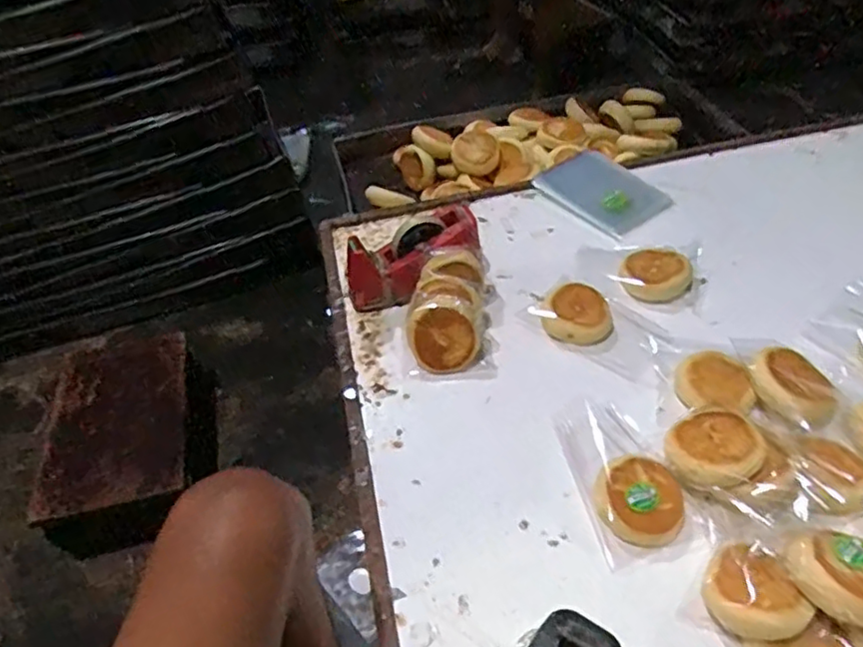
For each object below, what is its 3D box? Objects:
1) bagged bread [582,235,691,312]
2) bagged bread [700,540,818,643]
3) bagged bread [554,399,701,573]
[{"bbox_3d":[0.353,-0.068,0.961,0.119,0.041,0.131,9,47,15],"label":"bagged bread"},{"bbox_3d":[0.308,0.259,0.597,0.077,0.041,0.085,-42,58,15],"label":"bagged bread"},{"bbox_3d":[0.220,0.166,0.717,0.108,0.035,0.208,-12,45,-5],"label":"bagged bread"}]

